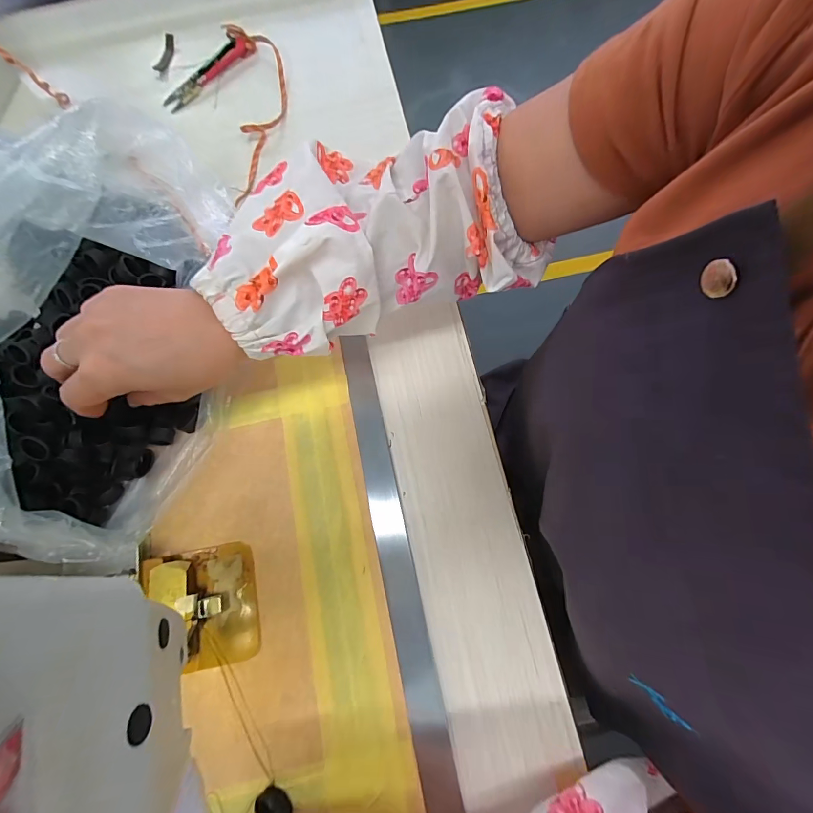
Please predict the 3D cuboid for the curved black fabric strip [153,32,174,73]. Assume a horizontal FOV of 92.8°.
[{"bbox_3d":[-0.247,-0.363,0.396,0.012,0.006,0.045,11,74,3],"label":"curved black fabric strip"}]

